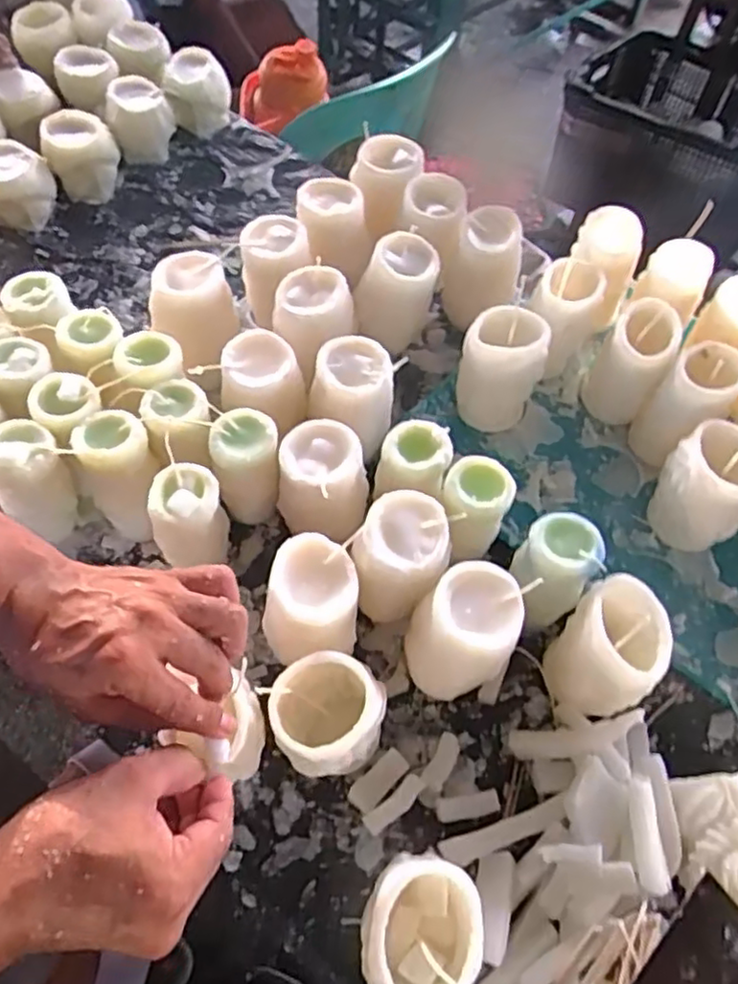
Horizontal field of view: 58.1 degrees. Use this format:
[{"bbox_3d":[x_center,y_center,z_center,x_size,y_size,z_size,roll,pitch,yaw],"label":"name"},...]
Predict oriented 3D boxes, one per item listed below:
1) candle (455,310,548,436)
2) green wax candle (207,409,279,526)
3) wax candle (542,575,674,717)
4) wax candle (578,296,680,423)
[{"bbox_3d":[0.118,-0.111,0.604,0.070,0.098,0.066,20,62,8],"label":"candle"},{"bbox_3d":[-0.099,-0.017,0.546,0.050,0.103,0.048,1,61,-2],"label":"green wax candle"},{"bbox_3d":[0.169,0.112,0.482,0.067,0.090,0.080,27,63,12],"label":"wax candle"},{"bbox_3d":[0.238,-0.120,0.610,0.059,0.105,0.067,27,63,12],"label":"wax candle"}]

